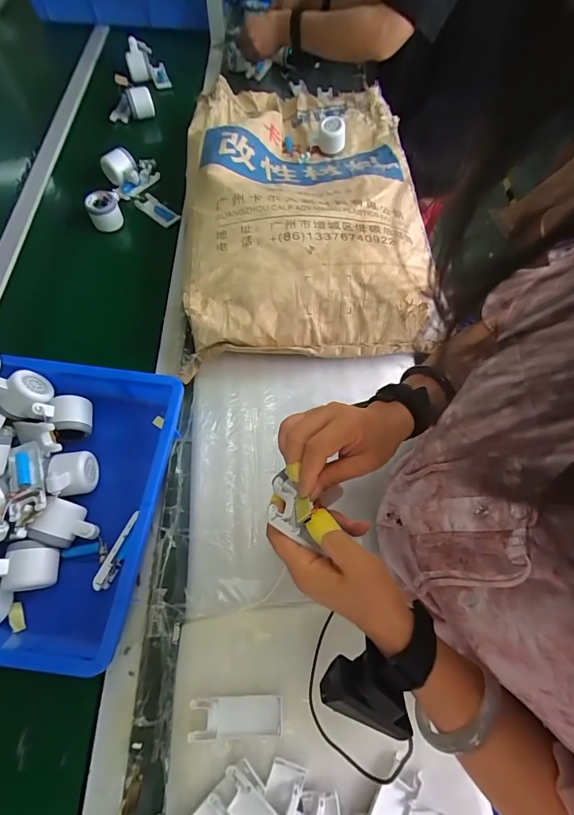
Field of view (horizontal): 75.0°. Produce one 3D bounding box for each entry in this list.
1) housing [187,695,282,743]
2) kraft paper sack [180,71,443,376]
[{"bbox_3d":[-0.057,0.353,0.426,0.100,0.009,0.038,-1,65,-1],"label":"housing"},{"bbox_3d":[0.038,-0.419,0.735,0.451,0.114,0.708,-3,65,-4],"label":"kraft paper sack"}]

